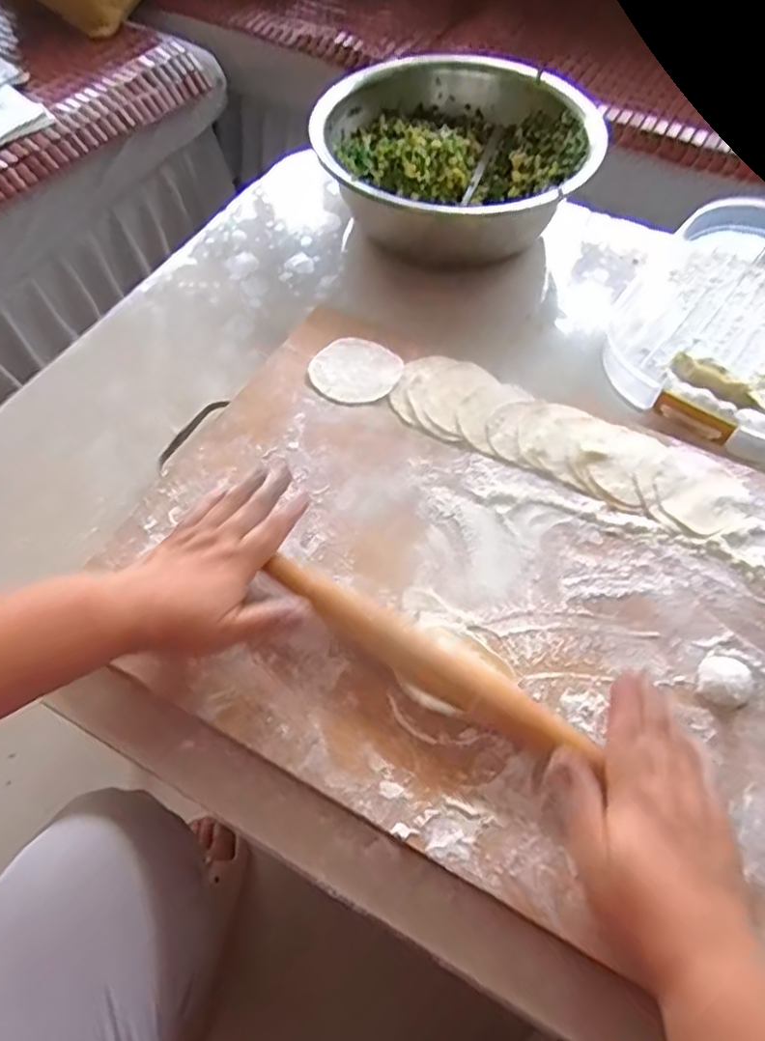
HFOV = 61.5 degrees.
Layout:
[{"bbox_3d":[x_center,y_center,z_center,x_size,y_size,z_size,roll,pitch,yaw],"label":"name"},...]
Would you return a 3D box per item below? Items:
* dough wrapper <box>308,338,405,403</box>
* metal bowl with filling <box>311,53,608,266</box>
[{"bbox_3d":[-0.022,-0.128,0.550,0.071,0.008,0.070,0,58,0],"label":"dough wrapper"},{"bbox_3d":[0.075,-0.359,0.666,0.243,0.124,0.259,0,58,0],"label":"metal bowl with filling"}]

